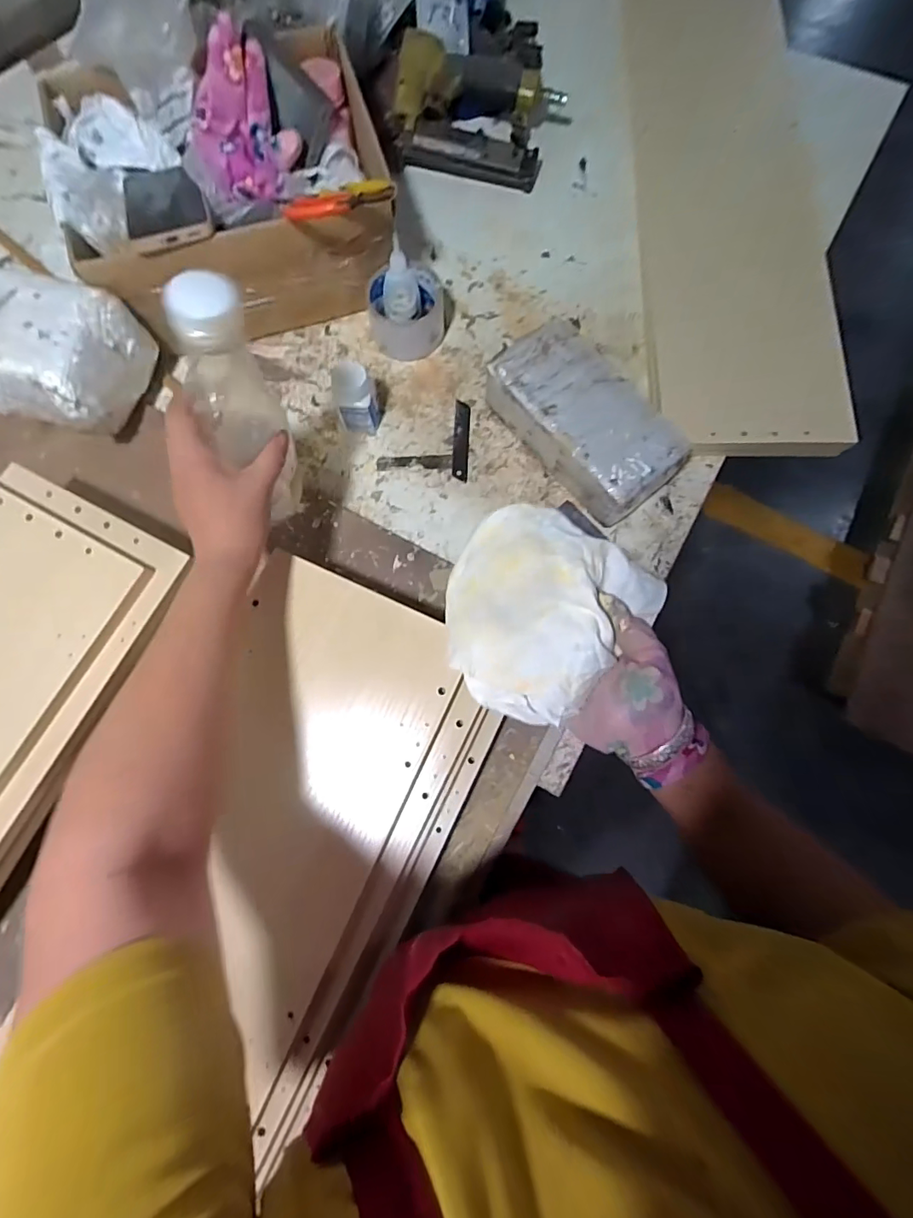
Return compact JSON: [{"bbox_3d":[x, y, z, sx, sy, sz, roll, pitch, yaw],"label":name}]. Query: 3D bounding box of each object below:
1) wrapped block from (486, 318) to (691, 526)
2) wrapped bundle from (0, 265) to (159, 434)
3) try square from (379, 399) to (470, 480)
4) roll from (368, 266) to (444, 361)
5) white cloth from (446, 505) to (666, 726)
[{"bbox_3d":[0.129,-0.191,0.519,0.108,0.071,0.204,-40,81,-7],"label":"wrapped block"},{"bbox_3d":[-0.447,-0.260,0.505,0.244,0.108,0.125,15,79,3],"label":"wrapped bundle"},{"bbox_3d":[-0.031,-0.193,0.554,0.097,0.004,0.092,8,79,2],"label":"try square"},{"bbox_3d":[-0.053,-0.322,0.559,0.080,0.051,0.084,0,79,0],"label":"roll"},{"bbox_3d":[0.058,-0.006,0.358,0.148,0.045,0.132,-43,82,-8],"label":"white cloth"}]

